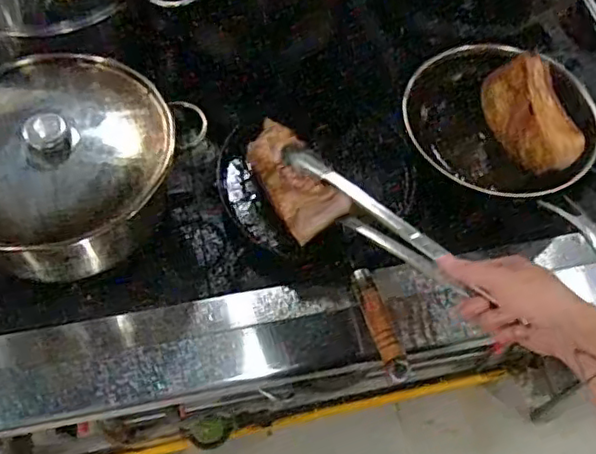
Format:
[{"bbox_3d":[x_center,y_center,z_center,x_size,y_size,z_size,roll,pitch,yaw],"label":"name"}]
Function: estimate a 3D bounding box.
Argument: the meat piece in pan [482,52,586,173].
[{"bbox_3d":[0.292,-0.142,0.794,0.074,0.060,0.162,-8,60,-6],"label":"meat piece in pan"}]

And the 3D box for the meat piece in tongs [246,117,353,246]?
[{"bbox_3d":[-0.012,-0.064,0.741,0.068,0.044,0.163,-28,64,-16],"label":"meat piece in tongs"}]

